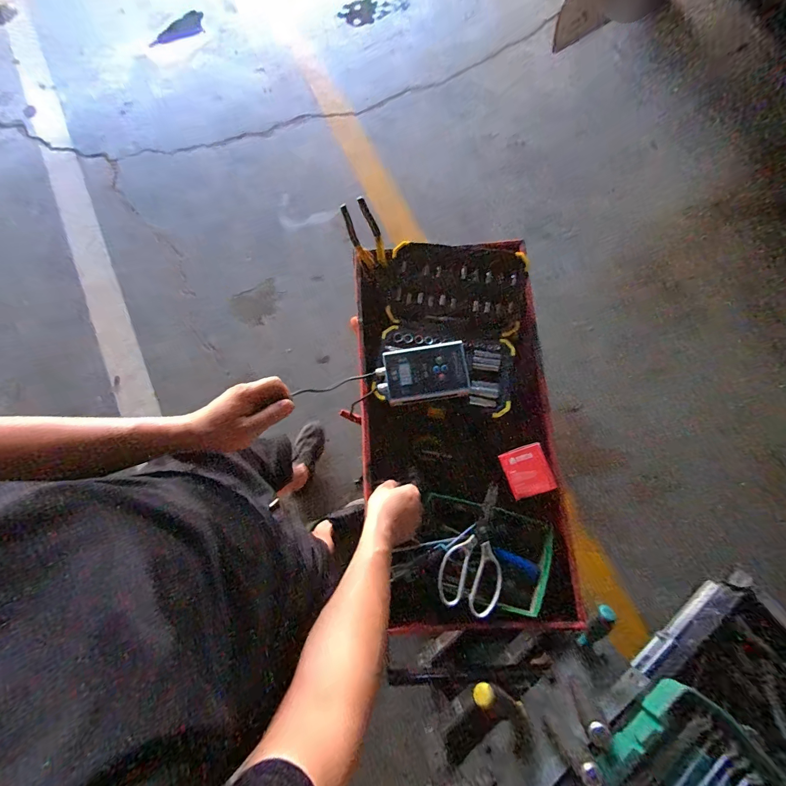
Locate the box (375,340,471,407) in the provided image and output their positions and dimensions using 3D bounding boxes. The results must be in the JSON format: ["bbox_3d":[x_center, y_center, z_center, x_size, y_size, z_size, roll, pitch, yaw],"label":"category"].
[{"bbox_3d":[0.054,-0.036,0.658,0.156,0.033,0.097,-8,75,-2],"label":"box"}]

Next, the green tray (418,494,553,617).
[{"bbox_3d":[0.149,0.267,0.603,0.210,0.034,0.147,13,76,4],"label":"green tray"}]

